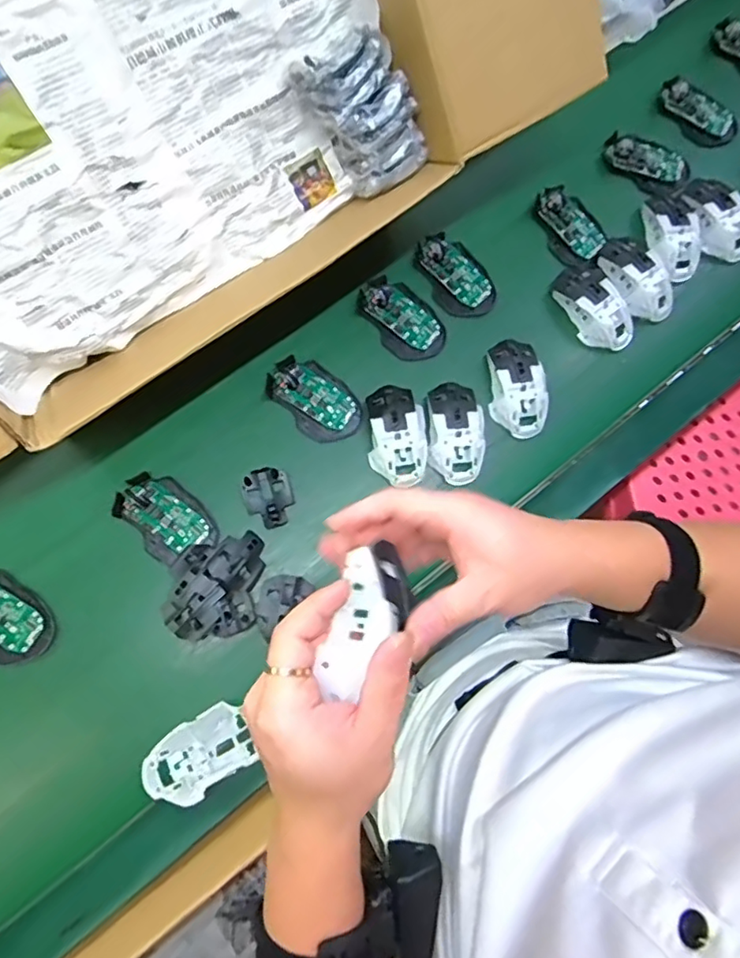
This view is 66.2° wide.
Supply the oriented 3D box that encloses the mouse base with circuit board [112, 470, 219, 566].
[{"bbox_3d":[-0.222,0.041,0.616,0.072,0.027,0.110,-41,83,-8],"label":"mouse base with circuit board"}]

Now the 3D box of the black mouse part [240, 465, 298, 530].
[{"bbox_3d":[-0.113,0.021,0.631,0.053,0.012,0.066,-13,80,-4],"label":"black mouse part"}]

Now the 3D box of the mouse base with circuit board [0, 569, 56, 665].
[{"bbox_3d":[-0.383,0.141,0.581,0.115,0.033,0.071,41,81,6],"label":"mouse base with circuit board"}]

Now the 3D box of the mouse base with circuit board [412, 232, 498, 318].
[{"bbox_3d":[0.107,-0.251,0.697,0.071,0.017,0.112,-34,82,-7],"label":"mouse base with circuit board"}]

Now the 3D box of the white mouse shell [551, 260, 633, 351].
[{"bbox_3d":[0.277,-0.215,0.693,0.069,0.033,0.118,-29,81,-6],"label":"white mouse shell"}]

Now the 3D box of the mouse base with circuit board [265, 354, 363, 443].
[{"bbox_3d":[-0.062,-0.094,0.654,0.074,0.018,0.113,-42,83,-8],"label":"mouse base with circuit board"}]

